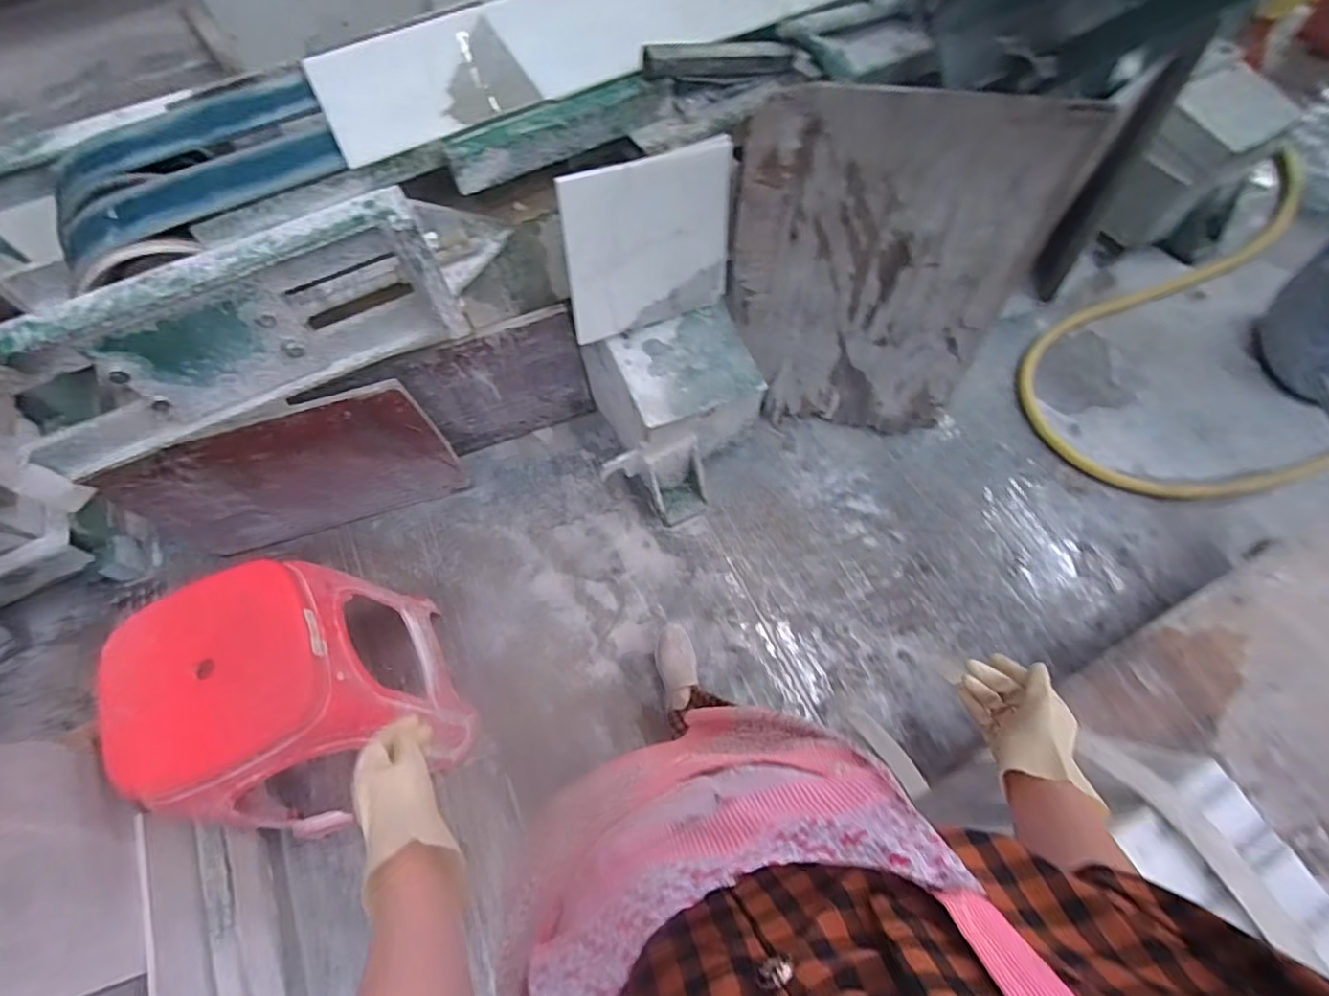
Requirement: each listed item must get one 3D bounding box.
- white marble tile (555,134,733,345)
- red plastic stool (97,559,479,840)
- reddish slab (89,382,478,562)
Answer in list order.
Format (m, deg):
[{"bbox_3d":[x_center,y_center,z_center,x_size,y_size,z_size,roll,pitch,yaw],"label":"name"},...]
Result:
[{"bbox_3d":[-0.022,-0.443,1.029,0.310,0.309,0.014,-22,59,-12],"label":"white marble tile"},{"bbox_3d":[-0.613,0.356,1.010,0.353,0.460,0.331,-27,68,-10],"label":"red plastic stool"},{"bbox_3d":[-0.781,-0.043,1.245,0.619,0.426,0.027,-15,64,-7],"label":"reddish slab"}]

